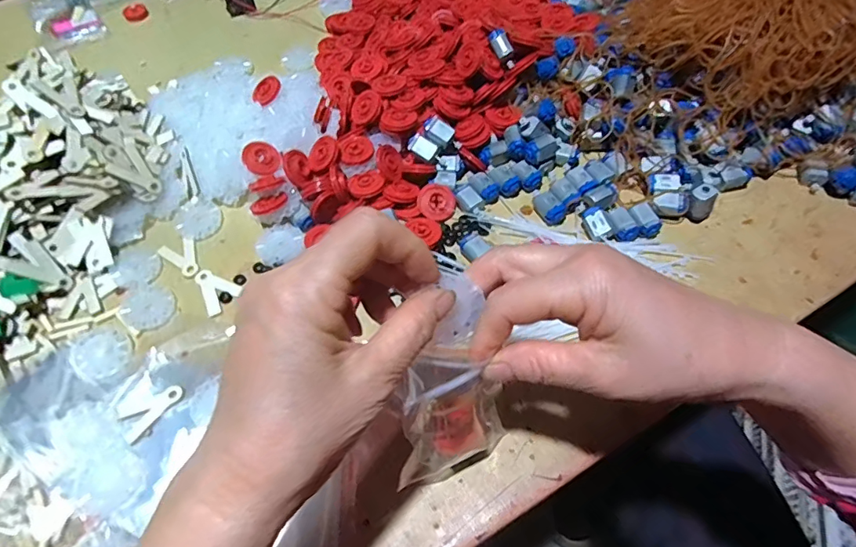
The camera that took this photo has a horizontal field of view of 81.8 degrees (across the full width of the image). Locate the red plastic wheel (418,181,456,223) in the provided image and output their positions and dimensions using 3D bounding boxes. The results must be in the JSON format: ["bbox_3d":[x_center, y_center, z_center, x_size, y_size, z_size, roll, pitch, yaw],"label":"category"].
[{"bbox_3d":[0.008,-0.062,0.432,0.031,0.004,0.035,-32,82,-7],"label":"red plastic wheel"}]

